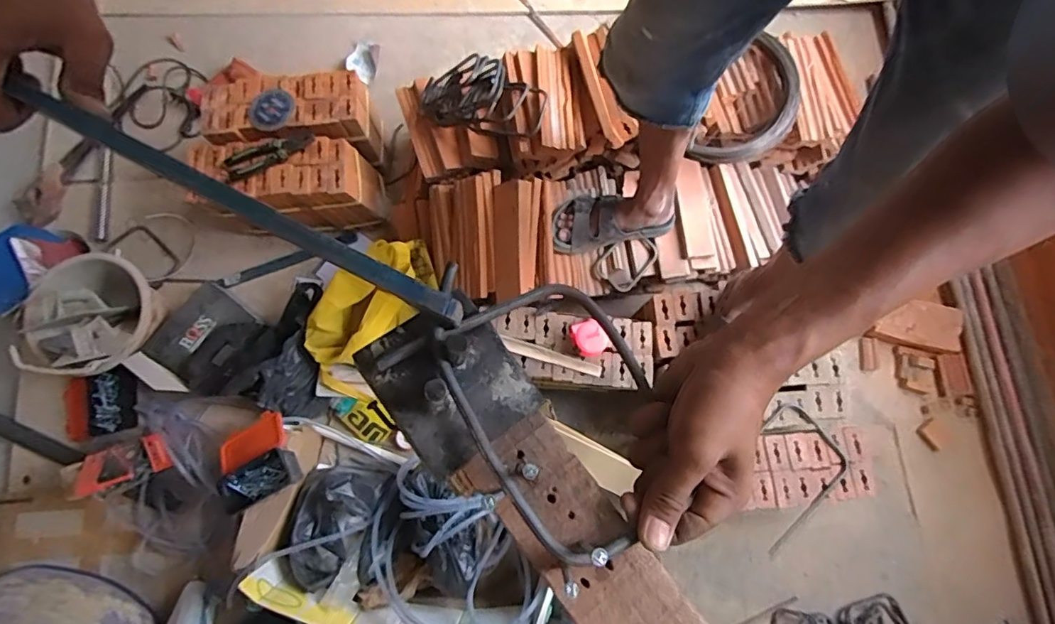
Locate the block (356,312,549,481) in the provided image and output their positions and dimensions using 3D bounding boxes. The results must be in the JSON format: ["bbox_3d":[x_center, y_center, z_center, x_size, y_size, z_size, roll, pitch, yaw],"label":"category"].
[{"bbox_3d":[-0.046,0.040,0.314,0.077,0.040,0.095,-37,80,-8],"label":"block"}]

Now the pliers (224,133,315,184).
[{"bbox_3d":[-0.537,-0.330,1.120,0.189,0.020,0.058,-25,79,-5],"label":"pliers"}]

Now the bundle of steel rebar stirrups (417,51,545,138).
[{"bbox_3d":[-0.089,-0.427,1.081,0.268,0.085,0.138,20,78,4],"label":"bundle of steel rebar stirrups"}]

